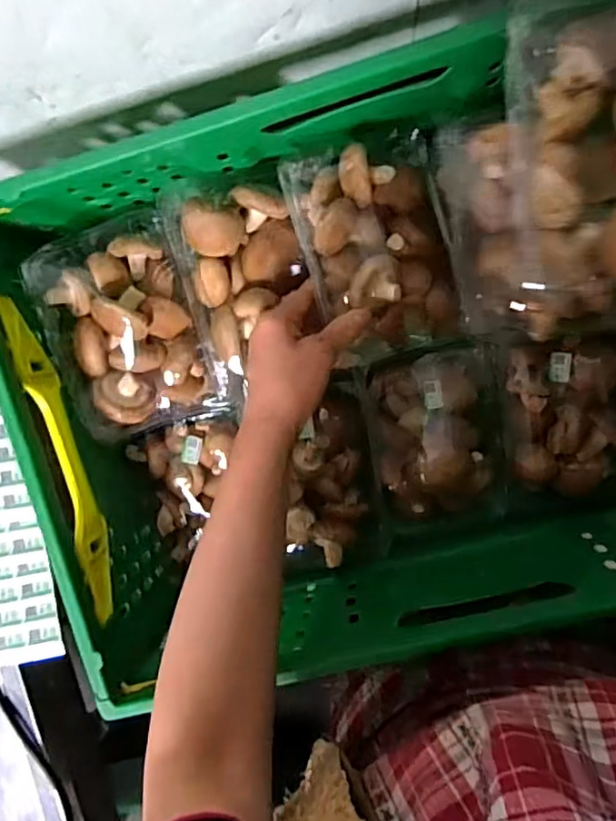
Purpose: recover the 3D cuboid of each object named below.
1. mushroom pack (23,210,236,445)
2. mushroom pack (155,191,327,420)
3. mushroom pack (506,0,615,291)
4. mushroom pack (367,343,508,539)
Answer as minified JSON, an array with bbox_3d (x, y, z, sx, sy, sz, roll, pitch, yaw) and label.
[{"bbox_3d":[-0.156,-0.075,0.515,0.128,0.071,0.176,-20,93,8],"label":"mushroom pack"},{"bbox_3d":[-0.046,-0.098,0.473,0.098,0.057,0.167,-18,94,8],"label":"mushroom pack"},{"bbox_3d":[0.185,-0.164,0.370,0.122,0.071,0.164,-9,95,8],"label":"mushroom pack"},{"bbox_3d":[0.123,0.034,0.569,0.125,0.070,0.182,-7,95,7],"label":"mushroom pack"}]

